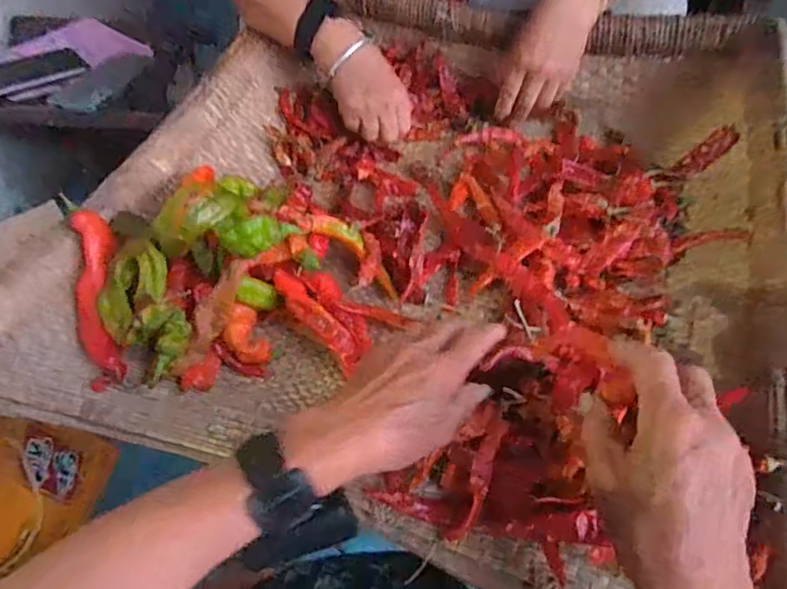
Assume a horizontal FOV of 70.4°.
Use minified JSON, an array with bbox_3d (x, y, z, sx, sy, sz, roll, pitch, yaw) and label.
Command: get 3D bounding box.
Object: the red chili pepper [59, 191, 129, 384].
[{"bbox_3d":[-0.258,-0.004,0.481,0.036,0.026,0.155,-11,80,-4],"label":"red chili pepper"}]

